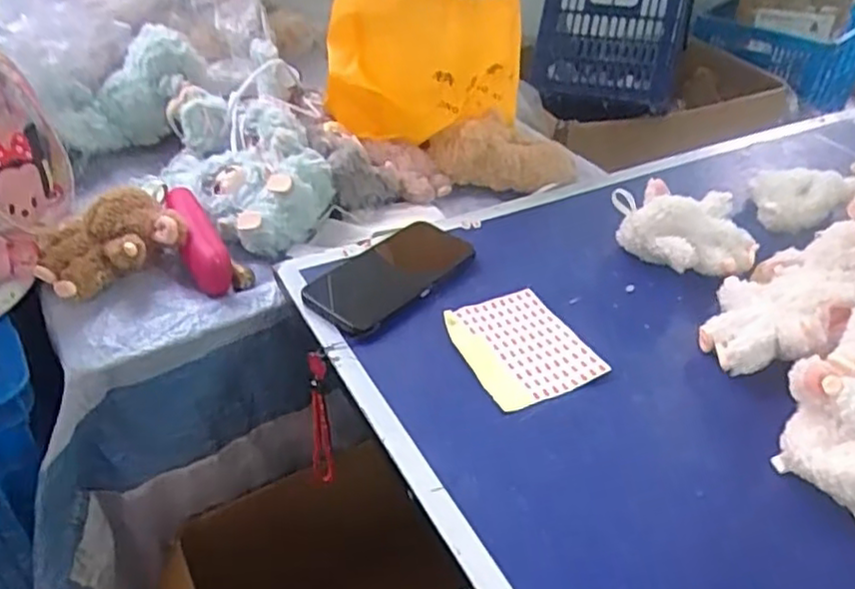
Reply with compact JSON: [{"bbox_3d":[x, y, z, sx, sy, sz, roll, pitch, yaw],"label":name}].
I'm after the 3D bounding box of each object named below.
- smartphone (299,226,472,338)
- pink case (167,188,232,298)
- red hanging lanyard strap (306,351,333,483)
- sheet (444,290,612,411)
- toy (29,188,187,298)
[{"bbox_3d":[-0.036,-0.020,0.624,0.091,0.015,0.165,31,49,30],"label":"smartphone"},{"bbox_3d":[-0.227,-0.061,0.665,0.040,0.039,0.141,-16,55,-21],"label":"pink case"},{"bbox_3d":[-0.096,0.112,0.606,0.014,0.163,0.019,-17,43,-23],"label":"red hanging lanyard strap"},{"bbox_3d":[0.076,0.043,0.565,0.095,0.009,0.115,-19,47,-21],"label":"sheet"},{"bbox_3d":[-0.300,-0.047,0.640,0.127,0.072,0.079,-18,43,-24],"label":"toy"}]

